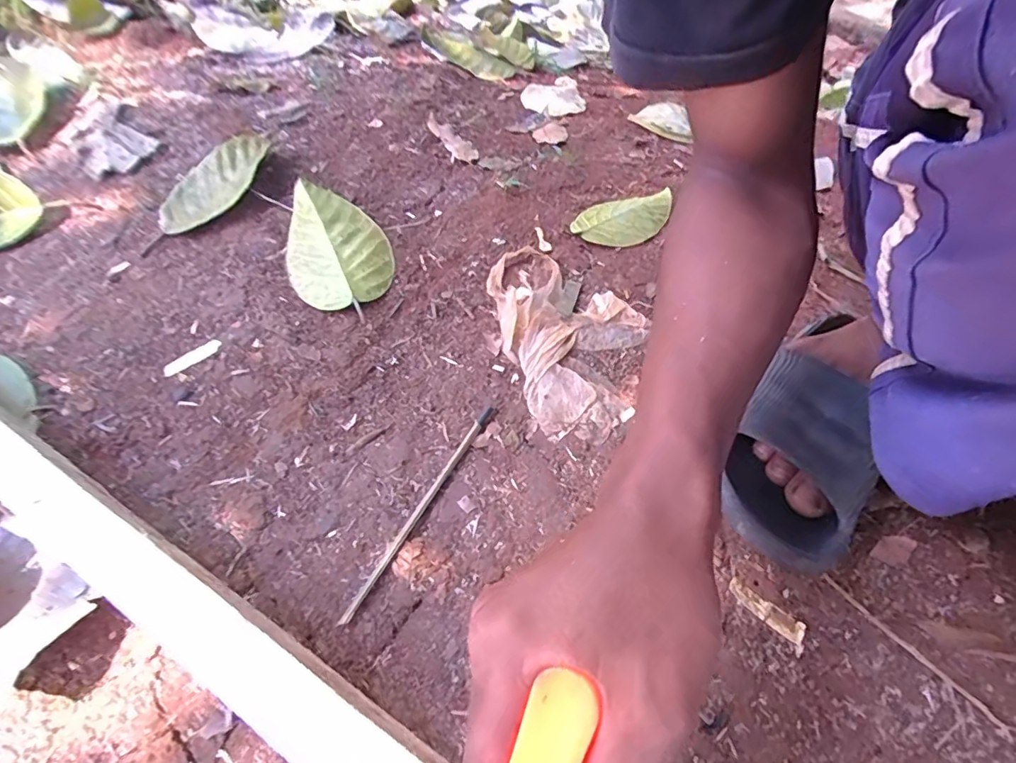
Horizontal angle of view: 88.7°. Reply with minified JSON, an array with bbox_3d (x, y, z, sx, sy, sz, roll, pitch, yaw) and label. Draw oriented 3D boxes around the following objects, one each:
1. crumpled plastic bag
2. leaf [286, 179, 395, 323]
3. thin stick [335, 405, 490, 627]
[{"bbox_3d":[0.059,-0.050,0.475,0.125,0.017,0.218,-13,59,-3],"label":"crumpled plastic bag"},{"bbox_3d":[-0.184,-0.147,0.549,0.103,0.024,0.187,-18,59,-7],"label":"leaf"},{"bbox_3d":[-0.065,0.094,0.398,0.008,0.005,0.190,26,64,19],"label":"thin stick"}]

